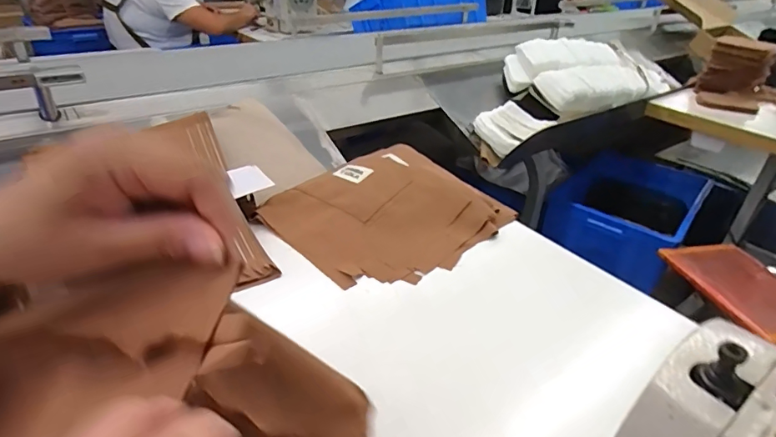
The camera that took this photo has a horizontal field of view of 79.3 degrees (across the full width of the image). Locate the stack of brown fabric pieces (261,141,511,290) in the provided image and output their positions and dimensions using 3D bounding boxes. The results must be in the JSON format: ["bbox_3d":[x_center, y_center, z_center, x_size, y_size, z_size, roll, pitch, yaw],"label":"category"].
[{"bbox_3d":[-0.004,-0.017,0.699,0.289,0.057,0.268,-25,42,-38],"label":"stack of brown fabric pieces"}]

